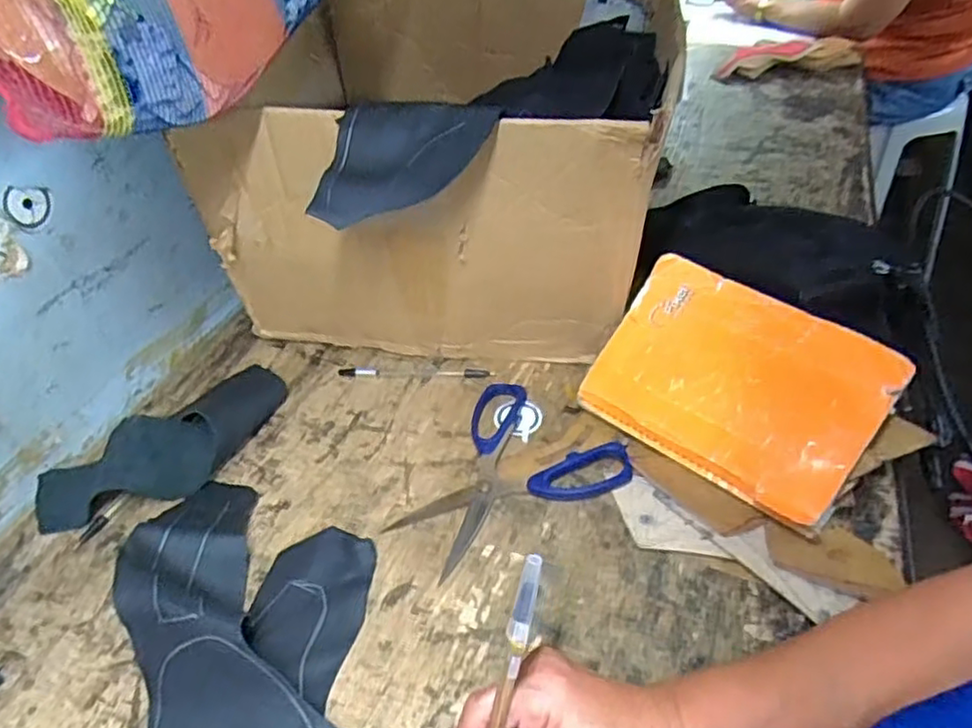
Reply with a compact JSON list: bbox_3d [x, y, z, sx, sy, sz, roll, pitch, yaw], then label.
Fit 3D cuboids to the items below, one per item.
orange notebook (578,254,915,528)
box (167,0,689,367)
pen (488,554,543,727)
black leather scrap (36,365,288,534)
[{"bbox_3d":[0.181,0.012,0.491,0.196,0.017,0.139,31,85,34],"label":"orange notebook"},{"bbox_3d":[-0.022,-0.197,0.645,0.373,0.257,0.370,4,41,9],"label":"box"},{"bbox_3d":[0.008,0.159,0.311,0.010,0.159,0.008,19,19,25],"label":"pen"},{"bbox_3d":[-0.258,0.061,0.539,0.202,0.032,0.105,-34,49,-30],"label":"black leather scrap"}]

